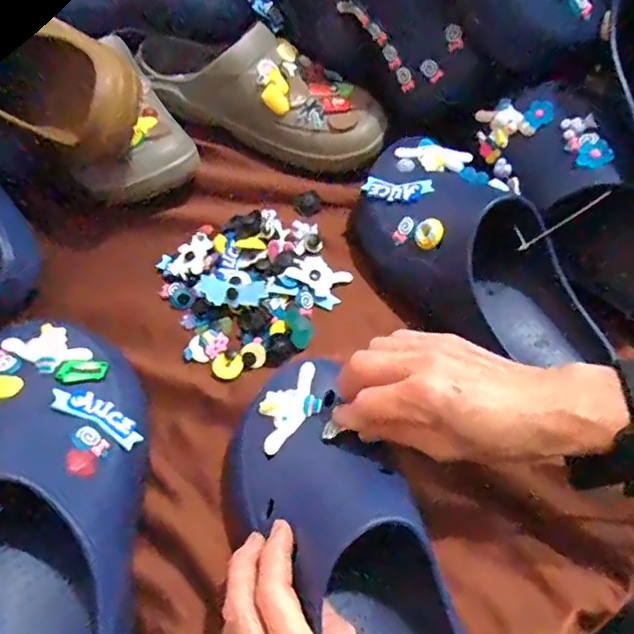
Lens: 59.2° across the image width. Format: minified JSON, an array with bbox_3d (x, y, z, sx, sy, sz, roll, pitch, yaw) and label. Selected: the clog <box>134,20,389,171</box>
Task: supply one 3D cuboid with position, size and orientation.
[{"bbox_3d":[-0.060,-0.231,0.576,0.278,0.091,0.090,19,60,15],"label":"clog"}]

